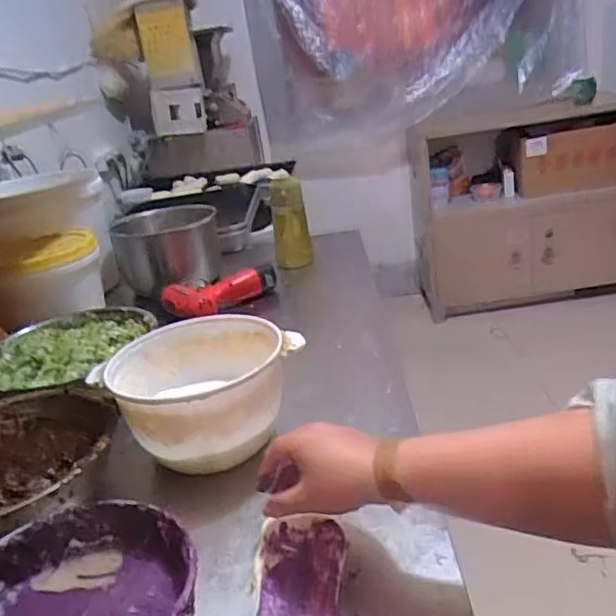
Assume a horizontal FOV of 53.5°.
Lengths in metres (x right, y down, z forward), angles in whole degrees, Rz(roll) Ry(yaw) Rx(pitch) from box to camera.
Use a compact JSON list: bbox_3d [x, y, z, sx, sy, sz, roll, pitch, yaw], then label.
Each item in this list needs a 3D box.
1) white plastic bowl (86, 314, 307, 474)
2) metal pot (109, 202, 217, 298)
[{"bbox_3d":[-0.115,0.095,0.662,0.180,0.124,0.181,-7,23,3],"label":"white plastic bowl"},{"bbox_3d":[-0.276,-0.114,1.222,0.202,0.133,0.203,-14,24,-12],"label":"metal pot"}]

